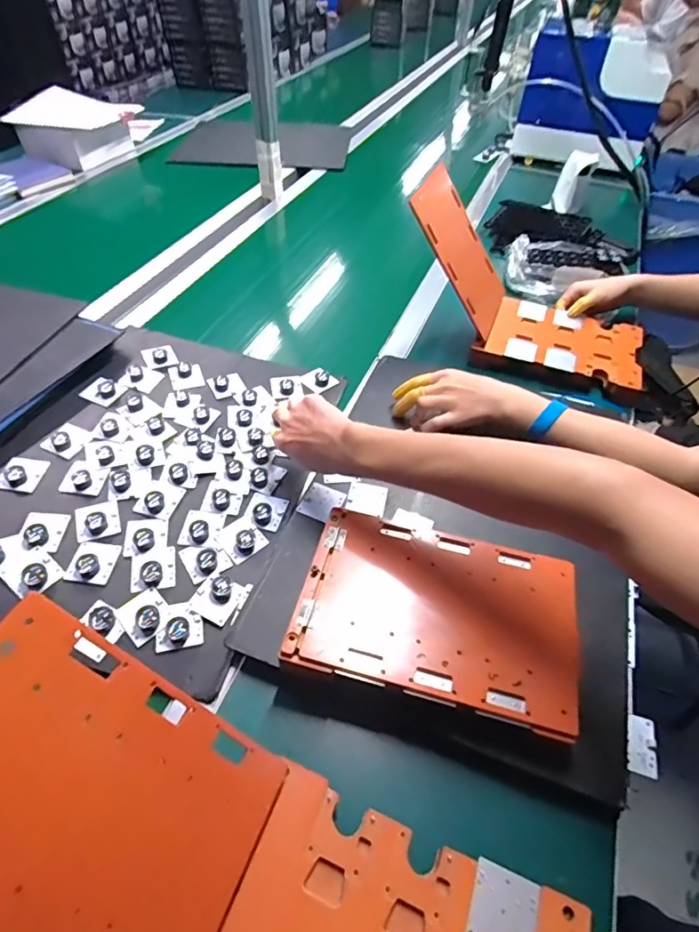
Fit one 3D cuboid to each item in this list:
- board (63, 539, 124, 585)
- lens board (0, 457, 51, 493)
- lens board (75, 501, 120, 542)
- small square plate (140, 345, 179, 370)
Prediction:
[{"bbox_3d":[-0.278,0.102,0.543,0.045,0.013,0.048,5,49,2],"label":"board"},{"bbox_3d":[-0.394,0.008,0.602,0.039,0.019,0.050,3,49,1],"label":"lens board"},{"bbox_3d":[-0.291,0.059,0.574,0.044,0.011,0.049,-17,52,-16],"label":"lens board"},{"bbox_3d":[-0.288,-0.167,0.764,0.046,0.018,0.041,-29,56,-24],"label":"small square plate"}]

